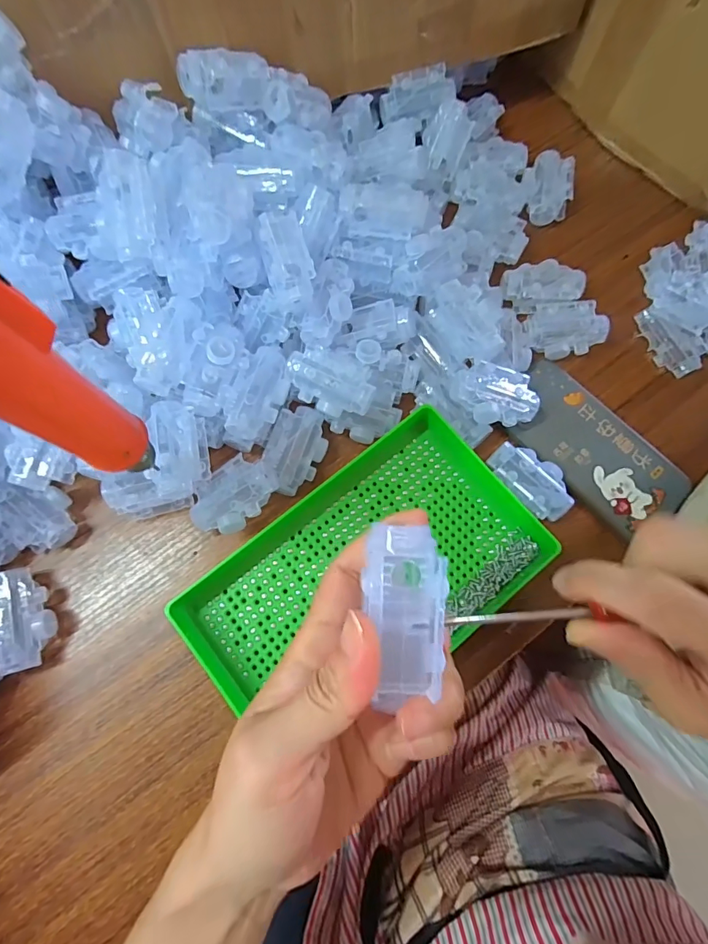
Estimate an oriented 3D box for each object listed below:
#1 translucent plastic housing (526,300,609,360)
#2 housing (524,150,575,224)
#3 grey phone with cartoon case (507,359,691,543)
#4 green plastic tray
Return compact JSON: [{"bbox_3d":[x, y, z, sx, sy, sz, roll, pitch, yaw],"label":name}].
[{"bbox_3d":[0.190,-0.129,0.398,0.069,0.019,0.045,-10,76,-4],"label":"translucent plastic housing"},{"bbox_3d":[0.192,-0.283,0.443,0.043,0.034,0.065,8,75,0],"label":"housing"},{"bbox_3d":[0.202,-0.022,0.377,0.079,0.012,0.157,-41,74,-11],"label":"grey phone with cartoon case"},{"bbox_3d":[0.014,0.074,0.326,0.252,0.032,0.151,-38,80,-10],"label":"green plastic tray"}]

